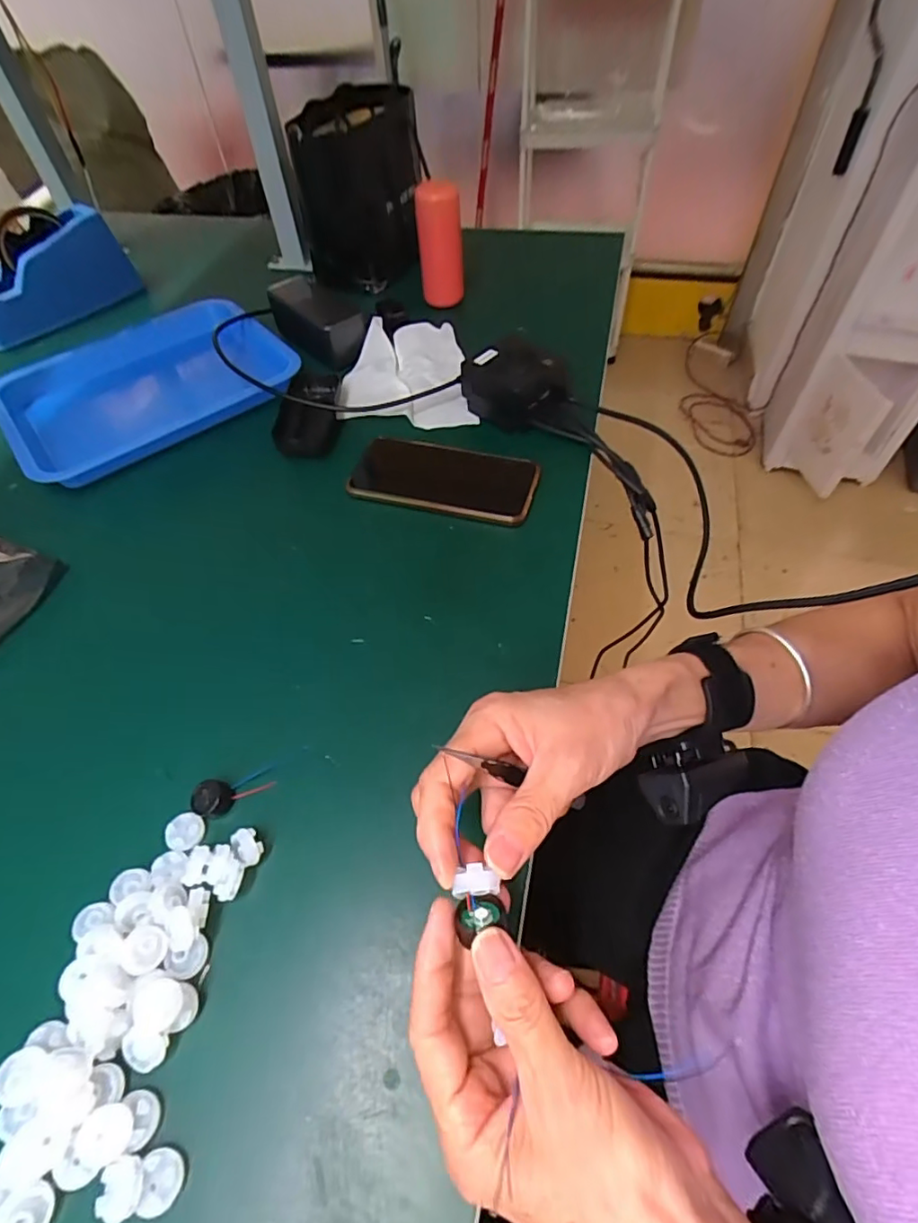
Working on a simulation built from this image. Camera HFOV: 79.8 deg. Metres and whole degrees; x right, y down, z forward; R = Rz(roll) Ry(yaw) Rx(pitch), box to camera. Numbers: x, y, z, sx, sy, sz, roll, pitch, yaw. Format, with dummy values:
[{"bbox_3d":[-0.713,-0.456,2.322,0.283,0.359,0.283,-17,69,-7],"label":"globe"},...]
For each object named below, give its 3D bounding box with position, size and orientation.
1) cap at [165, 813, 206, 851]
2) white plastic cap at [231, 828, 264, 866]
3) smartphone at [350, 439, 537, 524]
[{"bbox_3d":[-0.164,0.131,0.327,0.021,0.004,0.020,-1,54,2],"label":"cap"},{"bbox_3d":[-0.122,0.136,0.318,0.015,0.012,0.020,-34,59,-20],"label":"white plastic cap"},{"bbox_3d":[-0.015,-0.121,0.490,0.164,0.008,0.083,11,55,10],"label":"smartphone"}]

